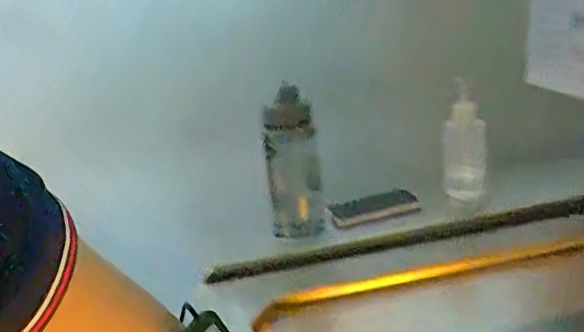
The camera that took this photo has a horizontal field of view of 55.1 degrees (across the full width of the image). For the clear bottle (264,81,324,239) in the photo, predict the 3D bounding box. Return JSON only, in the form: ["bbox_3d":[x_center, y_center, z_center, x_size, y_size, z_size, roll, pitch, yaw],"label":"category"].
[{"bbox_3d":[0.002,-0.003,0.895,0.084,0.249,0.075,-5,19,0],"label":"clear bottle"}]

